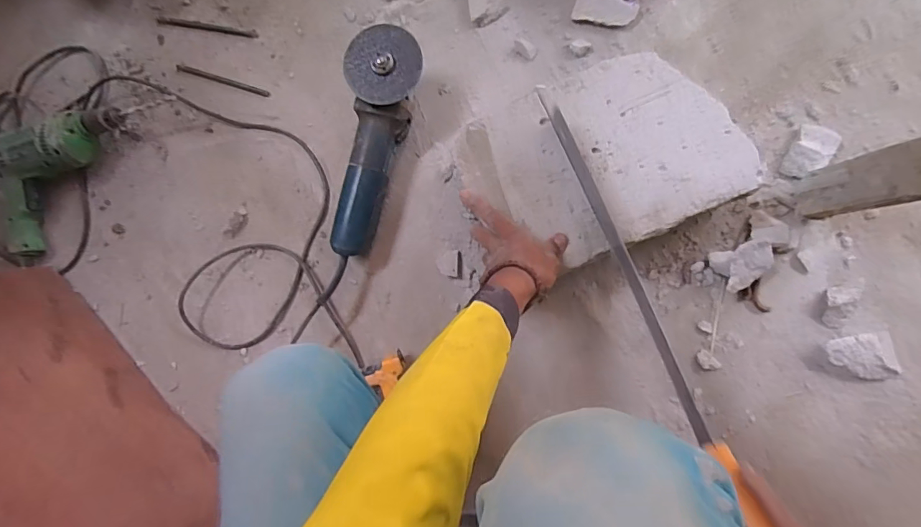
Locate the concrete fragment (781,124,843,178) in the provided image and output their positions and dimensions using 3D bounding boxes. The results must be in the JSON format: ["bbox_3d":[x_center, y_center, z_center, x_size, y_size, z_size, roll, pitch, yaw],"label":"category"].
[{"bbox_3d":[0.441,-0.140,0.572,0.043,0.021,0.070,25,90,8],"label":"concrete fragment"}]

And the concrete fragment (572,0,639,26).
[{"bbox_3d":[0.196,-0.342,0.615,0.082,0.009,0.034,15,111,12],"label":"concrete fragment"}]

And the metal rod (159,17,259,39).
[{"bbox_3d":[-0.383,-0.357,0.687,0.162,0.004,0.011,12,88,8],"label":"metal rod"}]

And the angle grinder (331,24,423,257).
[{"bbox_3d":[-0.106,-0.149,0.598,0.091,0.092,0.275,8,87,7],"label":"angle grinder"}]

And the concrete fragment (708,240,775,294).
[{"bbox_3d":[0.346,0.002,0.561,0.060,0.043,0.050,-23,84,5],"label":"concrete fragment"}]

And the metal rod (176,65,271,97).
[{"bbox_3d":[-0.349,-0.268,0.666,0.152,0.004,0.009,18,89,8],"label":"metal rod"}]

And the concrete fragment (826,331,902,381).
[{"bbox_3d":[0.487,0.115,0.549,0.076,0.015,0.058,-11,85,6],"label":"concrete fragment"}]

